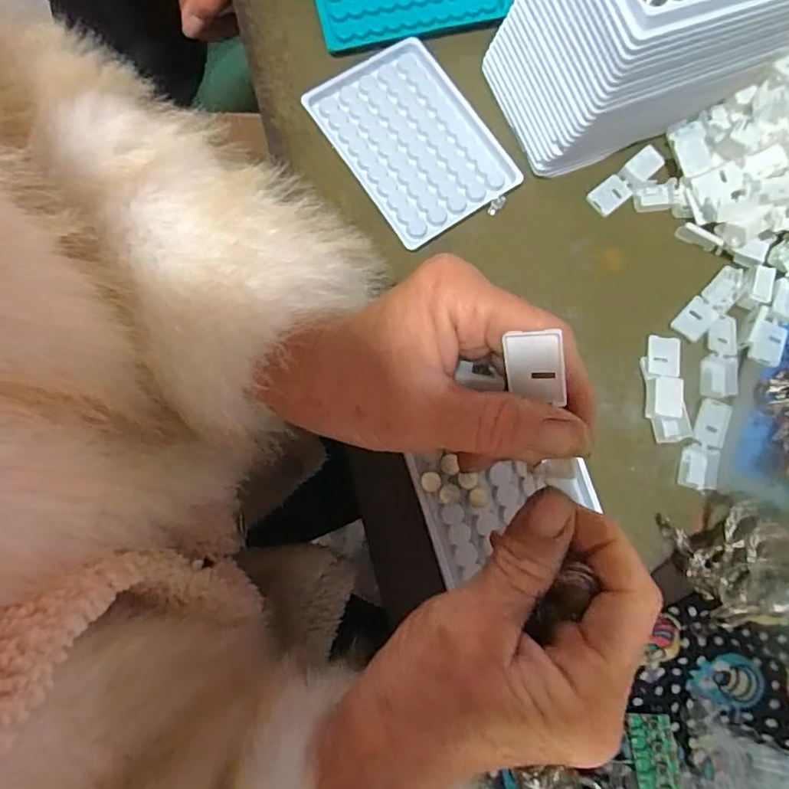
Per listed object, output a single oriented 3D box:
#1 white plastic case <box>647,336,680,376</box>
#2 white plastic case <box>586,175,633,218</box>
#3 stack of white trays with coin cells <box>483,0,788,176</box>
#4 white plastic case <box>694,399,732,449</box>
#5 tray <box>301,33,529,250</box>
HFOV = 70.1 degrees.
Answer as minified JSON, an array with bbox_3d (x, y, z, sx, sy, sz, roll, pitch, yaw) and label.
[{"bbox_3d":[0.171,-0.024,0.357,0.019,0.004,0.026,5,78,19],"label":"white plastic case"},{"bbox_3d":[0.146,-0.135,0.383,0.028,0.004,0.020,-39,83,-10],"label":"white plastic case"},{"bbox_3d":[0.147,-0.218,0.329,0.146,0.119,0.096,-21,81,-7],"label":"stack of white trays with coin cells"},{"bbox_3d":[0.199,0.018,0.352,0.019,0.004,0.029,18,78,0],"label":"white plastic case"},{"bbox_3d":[0.013,-0.173,0.383,0.094,0.008,0.133,-34,82,-9],"label":"tray"}]

